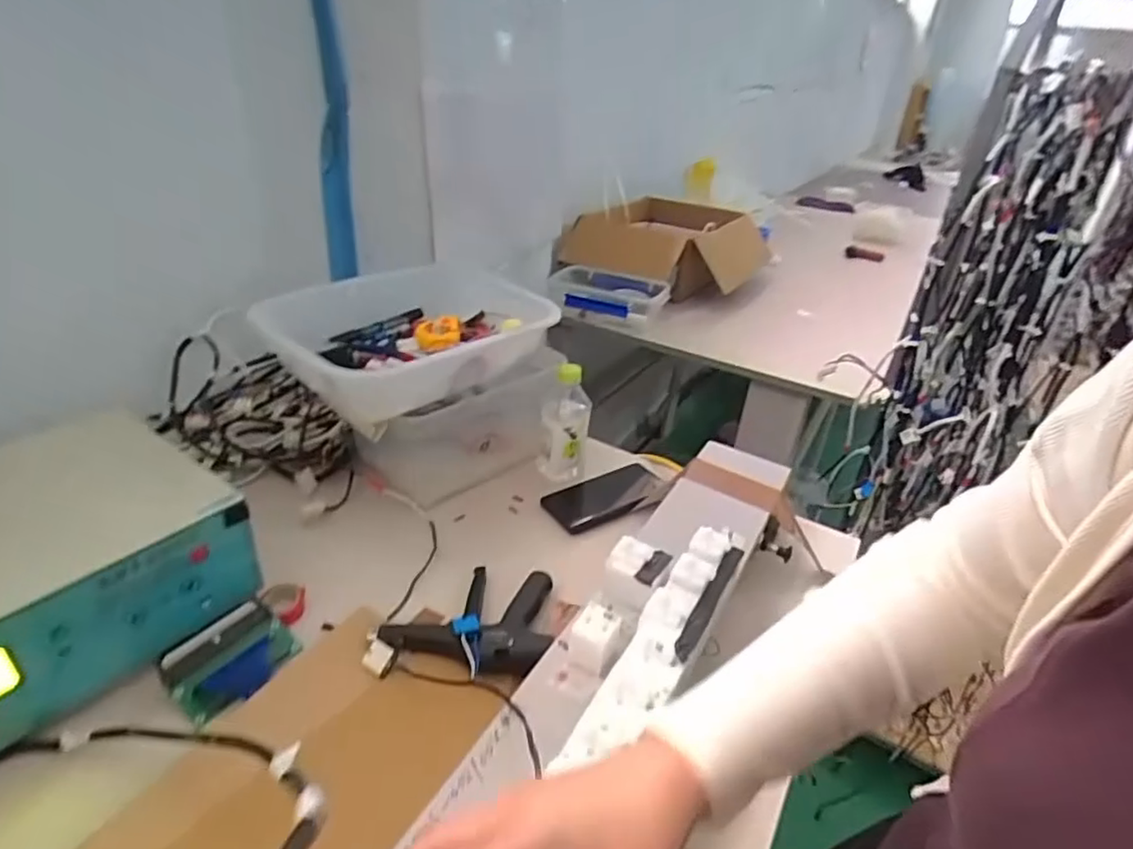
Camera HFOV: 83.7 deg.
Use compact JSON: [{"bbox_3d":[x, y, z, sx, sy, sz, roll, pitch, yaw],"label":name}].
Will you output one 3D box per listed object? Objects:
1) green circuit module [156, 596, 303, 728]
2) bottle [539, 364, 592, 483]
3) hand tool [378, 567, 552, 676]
[{"bbox_3d":[-0.304,0.206,0.572,0.082,0.026,0.104,23,35,29],"label":"green circuit module"},{"bbox_3d":[-0.002,-0.001,0.847,0.064,0.166,0.055,6,30,1],"label":"bottle"},{"bbox_3d":[-0.082,0.189,0.641,0.168,0.041,0.148,14,31,15],"label":"hand tool"}]

